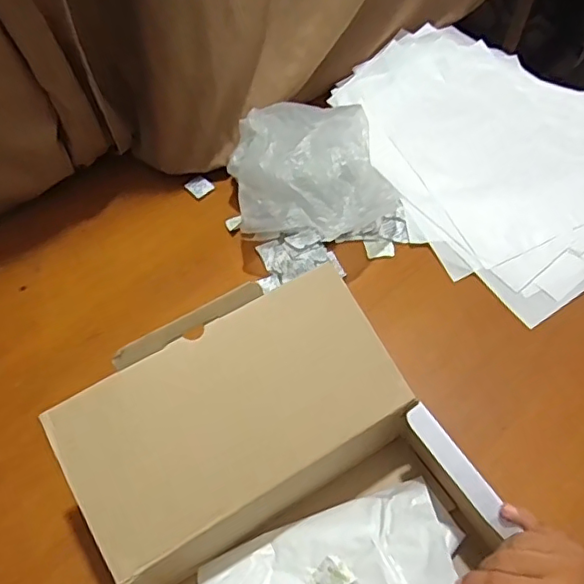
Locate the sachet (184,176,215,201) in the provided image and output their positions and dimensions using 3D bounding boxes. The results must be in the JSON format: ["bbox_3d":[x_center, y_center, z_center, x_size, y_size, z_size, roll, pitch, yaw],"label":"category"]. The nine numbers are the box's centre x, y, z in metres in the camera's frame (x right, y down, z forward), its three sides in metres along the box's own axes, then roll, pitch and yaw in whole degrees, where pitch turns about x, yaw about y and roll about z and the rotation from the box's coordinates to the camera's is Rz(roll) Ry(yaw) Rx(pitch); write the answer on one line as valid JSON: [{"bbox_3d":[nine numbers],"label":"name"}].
[{"bbox_3d":[-0.126,-0.143,0.767,0.029,0.008,0.035,-35,63,-18],"label":"sachet"}]

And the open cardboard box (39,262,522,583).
[{"bbox_3d":[-0.009,0.169,0.472,0.276,0.152,0.290,-31,62,-16],"label":"open cardboard box"}]

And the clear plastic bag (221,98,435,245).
[{"bbox_3d":[0.032,-0.140,0.685,0.202,0.130,0.190,-13,58,-5],"label":"clear plastic bag"}]

